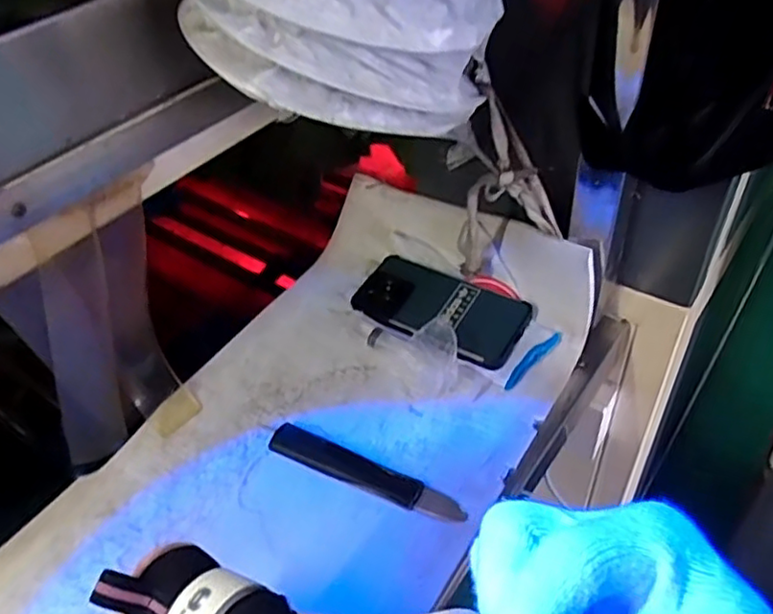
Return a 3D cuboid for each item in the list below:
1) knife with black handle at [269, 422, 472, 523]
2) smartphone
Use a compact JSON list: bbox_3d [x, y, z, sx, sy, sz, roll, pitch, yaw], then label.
[{"bbox_3d":[-0.018,0.131,0.513,0.168,0.014,0.027,19,49,22],"label":"knife with black handle"},{"bbox_3d":[0.049,-0.001,0.620,0.163,0.015,0.079,24,52,26],"label":"smartphone"}]

